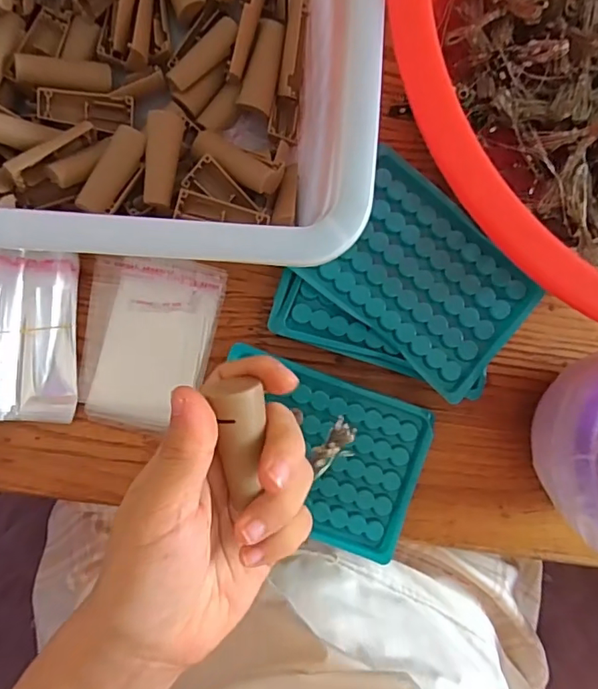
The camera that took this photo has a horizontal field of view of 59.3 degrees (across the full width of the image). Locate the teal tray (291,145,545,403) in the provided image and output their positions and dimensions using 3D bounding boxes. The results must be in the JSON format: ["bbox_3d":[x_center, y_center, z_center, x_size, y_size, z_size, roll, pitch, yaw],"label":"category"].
[{"bbox_3d":[0.073,-0.039,0.312,0.120,0.018,0.090,41,86,-3],"label":"teal tray"}]

